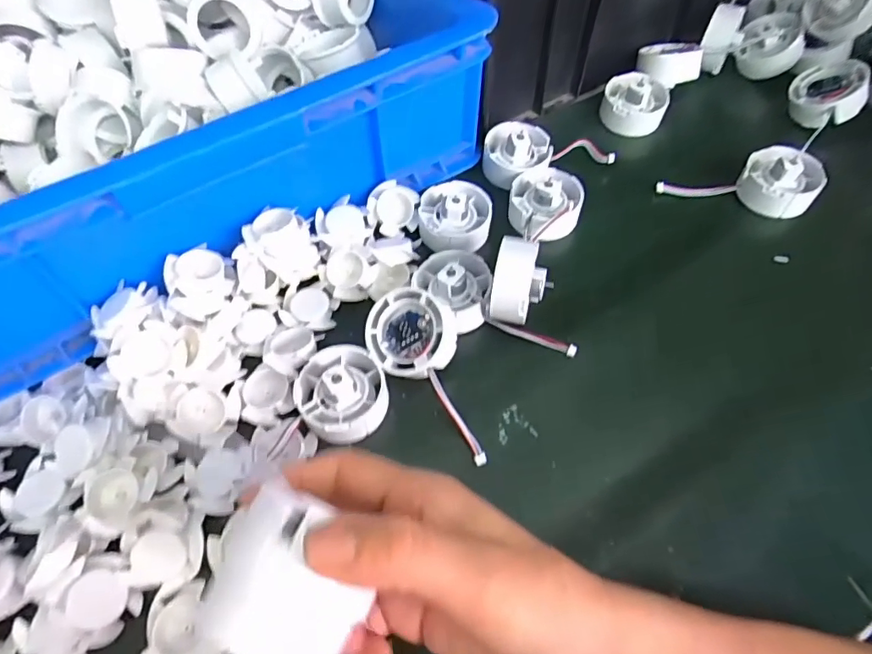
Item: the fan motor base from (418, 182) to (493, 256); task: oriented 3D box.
[{"bbox_3d":[0.014,-0.086,0.402,0.053,0.027,0.058,-1,58,0],"label":"fan motor base"}]

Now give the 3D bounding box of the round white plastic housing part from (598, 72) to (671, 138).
[{"bbox_3d":[0.177,-0.199,0.474,0.054,0.038,0.055,16,59,10],"label":"round white plastic housing part"}]

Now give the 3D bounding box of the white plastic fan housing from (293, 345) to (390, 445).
[{"bbox_3d":[-0.059,0.036,0.321,0.053,0.021,0.058,0,58,0],"label":"white plastic fan housing"}]

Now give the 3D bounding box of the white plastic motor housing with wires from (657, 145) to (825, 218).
[{"bbox_3d":[0.241,-0.119,0.421,0.109,0.048,0.052,19,60,12],"label":"white plastic motor housing with wires"}]

